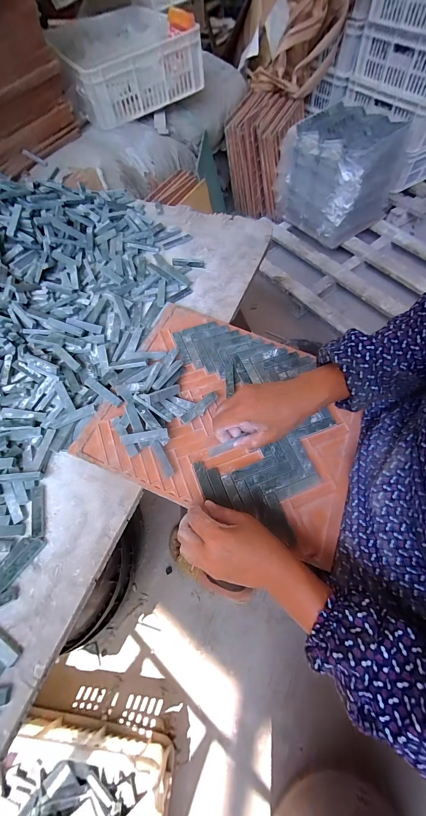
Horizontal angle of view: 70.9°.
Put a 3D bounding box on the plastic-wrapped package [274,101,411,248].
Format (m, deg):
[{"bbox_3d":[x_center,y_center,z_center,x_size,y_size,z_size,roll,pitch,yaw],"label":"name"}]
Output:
[{"bbox_3d":[0.461,-0.845,1.093,0.335,0.283,0.307,-38,66,-15],"label":"plastic-wrapped package"}]

